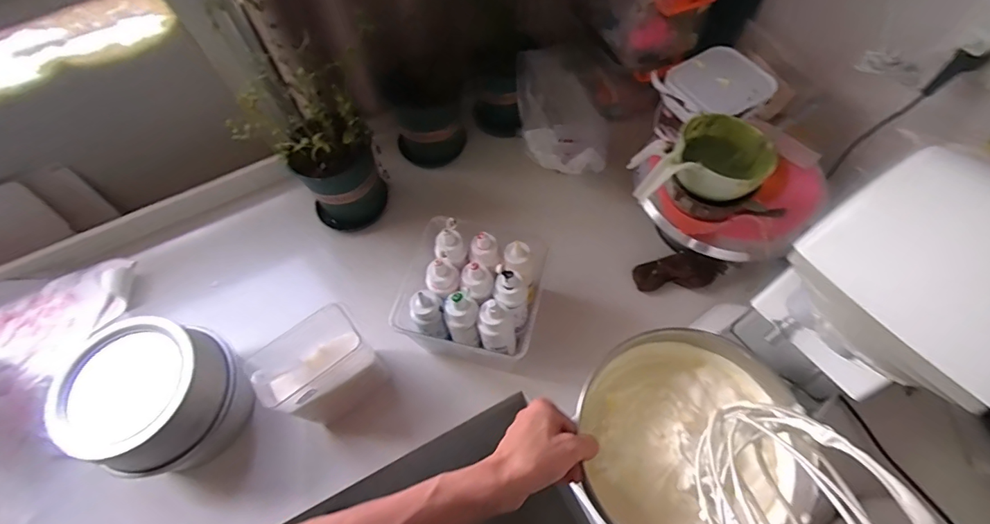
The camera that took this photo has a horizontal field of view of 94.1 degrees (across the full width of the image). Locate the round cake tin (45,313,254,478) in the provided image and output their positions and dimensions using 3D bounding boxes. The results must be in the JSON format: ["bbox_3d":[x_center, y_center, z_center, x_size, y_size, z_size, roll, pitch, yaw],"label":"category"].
[{"bbox_3d":[-0.478,0.200,0.674,0.177,0.152,0.182,-2,61,3],"label":"round cake tin"}]

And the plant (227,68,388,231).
[{"bbox_3d":[-0.291,-0.166,0.818,0.157,0.316,0.134,1,61,4],"label":"plant"}]

